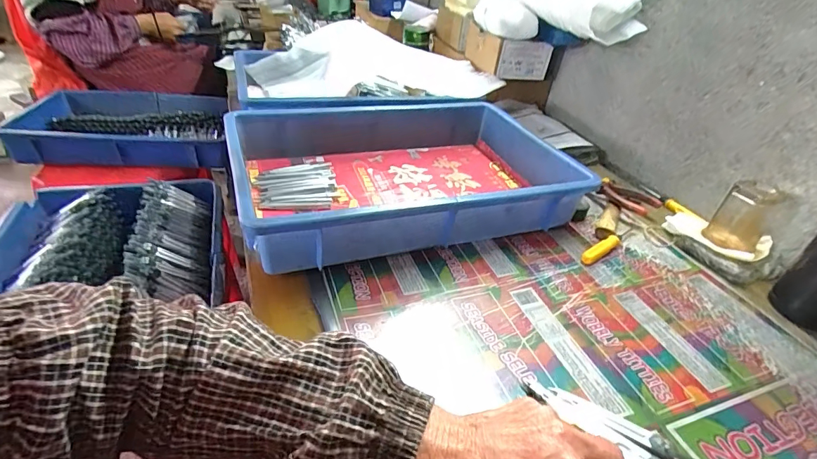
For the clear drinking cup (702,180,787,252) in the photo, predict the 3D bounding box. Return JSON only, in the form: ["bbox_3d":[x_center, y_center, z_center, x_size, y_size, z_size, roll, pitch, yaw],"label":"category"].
[{"bbox_3d":[0.432,-0.015,0.529,0.052,0.090,0.053,4,36,-3],"label":"clear drinking cup"}]

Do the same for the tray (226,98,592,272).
[{"bbox_3d":[-0.004,-0.088,0.577,0.428,0.084,0.308,-9,39,-20],"label":"tray"}]

